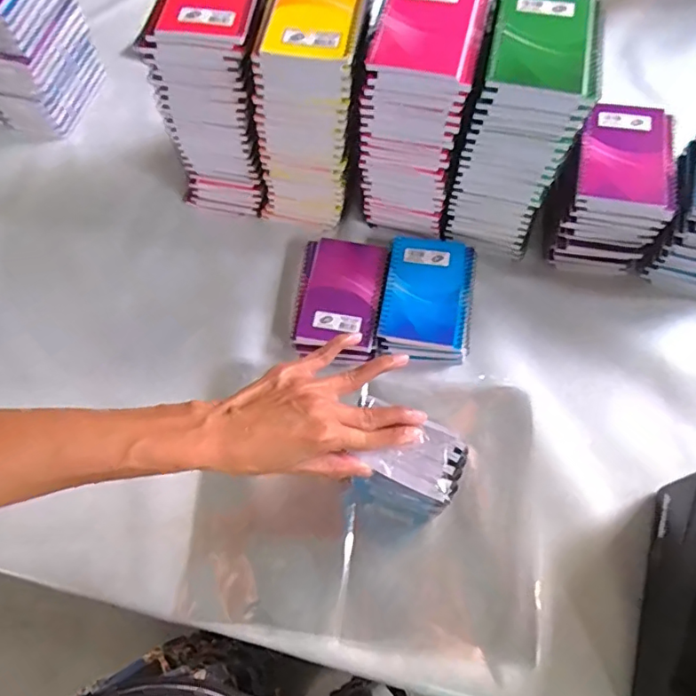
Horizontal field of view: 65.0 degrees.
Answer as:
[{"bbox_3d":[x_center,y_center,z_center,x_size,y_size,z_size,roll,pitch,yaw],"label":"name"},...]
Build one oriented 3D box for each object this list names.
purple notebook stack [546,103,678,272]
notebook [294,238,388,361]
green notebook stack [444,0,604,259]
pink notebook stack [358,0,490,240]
[{"bbox_3d":[0.285,-0.172,0.611,0.104,0.129,0.126,7,64,7],"label":"purple notebook stack"},{"bbox_3d":[-0.010,-0.059,0.613,0.096,0.013,0.145,7,66,6],"label":"notebook"},{"bbox_3d":[0.176,-0.220,0.584,0.104,0.238,0.131,12,66,8],"label":"green notebook stack"},{"bbox_3d":[0.078,-0.246,0.587,0.100,0.210,0.129,12,66,8],"label":"pink notebook stack"}]

